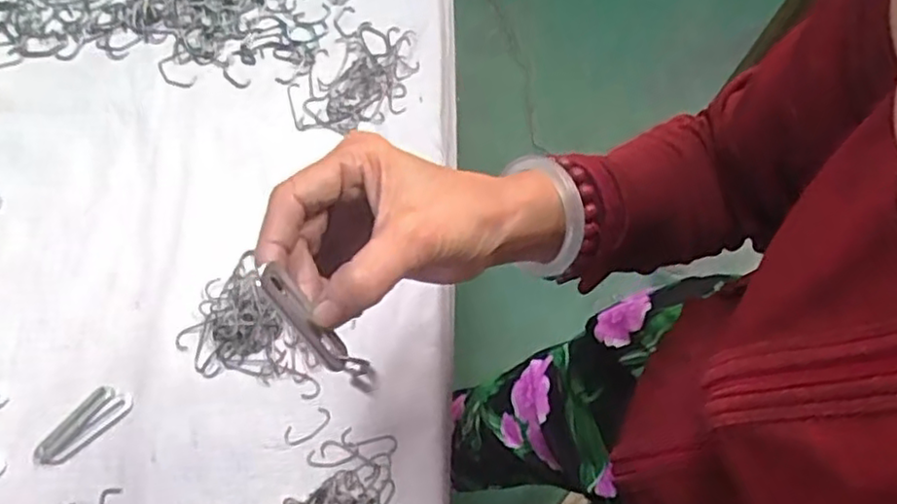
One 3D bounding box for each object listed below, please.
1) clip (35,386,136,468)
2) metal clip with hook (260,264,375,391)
[{"bbox_3d":[-0.240,0.114,0.441,0.025,0.004,0.064,43,72,14],"label":"clip"},{"bbox_3d":[-0.051,0.033,0.268,0.013,0.075,0.004,-48,37,-19],"label":"metal clip with hook"}]

